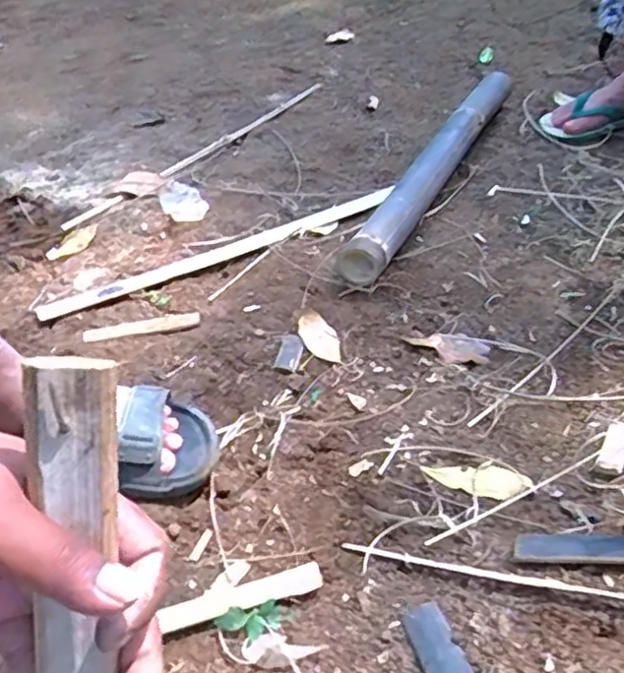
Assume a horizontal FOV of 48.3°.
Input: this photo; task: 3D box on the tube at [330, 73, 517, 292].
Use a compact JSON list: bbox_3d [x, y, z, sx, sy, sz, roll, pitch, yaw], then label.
[{"bbox_3d":[0.211,-0.298,1.151,0.068,0.070,0.724,16,43,20],"label":"tube"}]

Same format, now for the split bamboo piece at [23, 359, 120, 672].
[{"bbox_3d":[-0.096,0.193,0.295,0.029,0.382,0.018,6,15,9],"label":"split bamboo piece"}]

